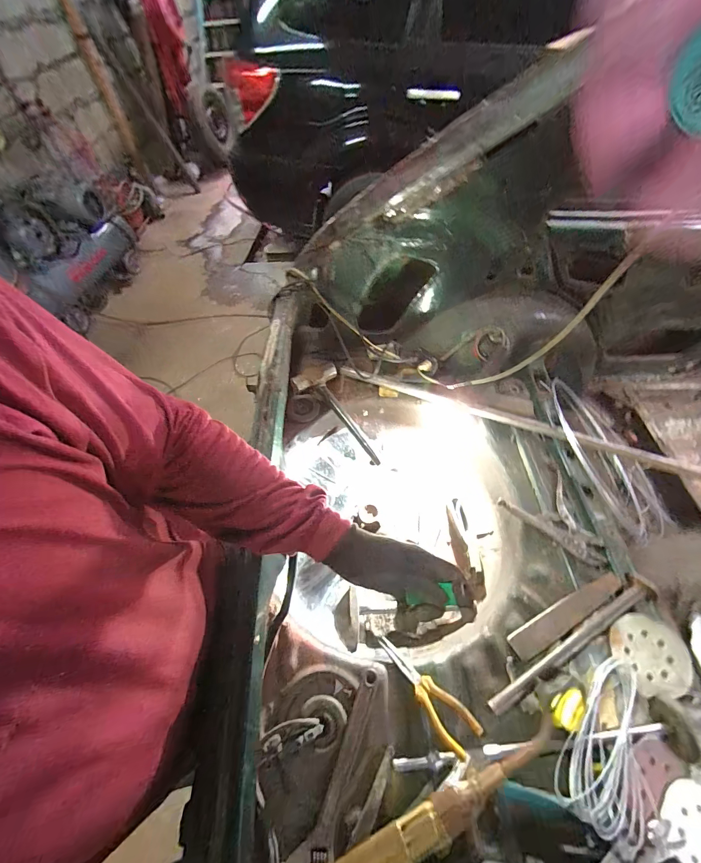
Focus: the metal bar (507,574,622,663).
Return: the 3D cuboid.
[{"bbox_3d":[0.398,0.332,0.628,0.248,0.010,0.045,-24,45,-15],"label":"metal bar"}]

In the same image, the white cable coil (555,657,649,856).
[{"bbox_3d":[0.394,0.455,0.499,0.103,0.039,0.224,37,65,24],"label":"white cable coil"}]

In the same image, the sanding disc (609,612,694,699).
[{"bbox_3d":[0.513,0.377,0.581,0.106,0.009,0.118,-24,68,0],"label":"sanding disc"}]

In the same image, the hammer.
[{"bbox_3d":[-0.025,-0.042,0.931,0.125,0.053,0.335,-30,75,-16],"label":"hammer"}]

